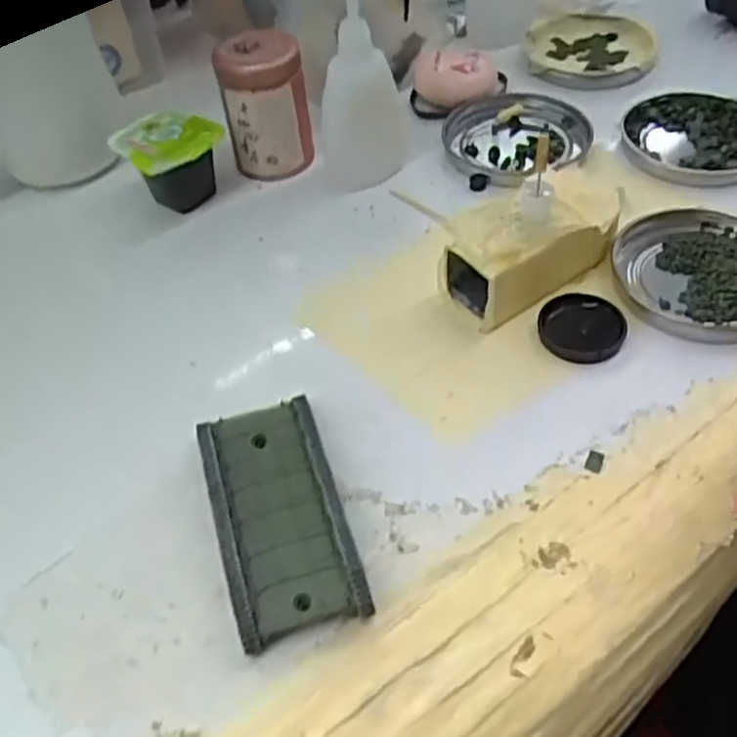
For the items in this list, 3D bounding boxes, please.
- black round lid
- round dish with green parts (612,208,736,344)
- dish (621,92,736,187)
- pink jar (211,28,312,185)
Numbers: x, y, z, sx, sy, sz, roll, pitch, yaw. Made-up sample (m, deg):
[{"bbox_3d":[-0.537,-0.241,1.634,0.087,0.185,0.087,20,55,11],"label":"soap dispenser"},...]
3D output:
[{"bbox_3d":[0.090,-0.017,0.322,0.035,0.006,0.034,-3,49,3],"label":"black round lid"},{"bbox_3d":[0.149,-0.043,0.337,0.076,0.008,0.078,-3,49,3],"label":"round dish with green parts"},{"bbox_3d":[0.175,-0.124,0.403,0.076,0.010,0.073,-3,49,3],"label":"dish"},{"bbox_3d":[-0.054,-0.136,0.399,0.042,0.070,0.035,-12,49,-4],"label":"pink jar"}]

